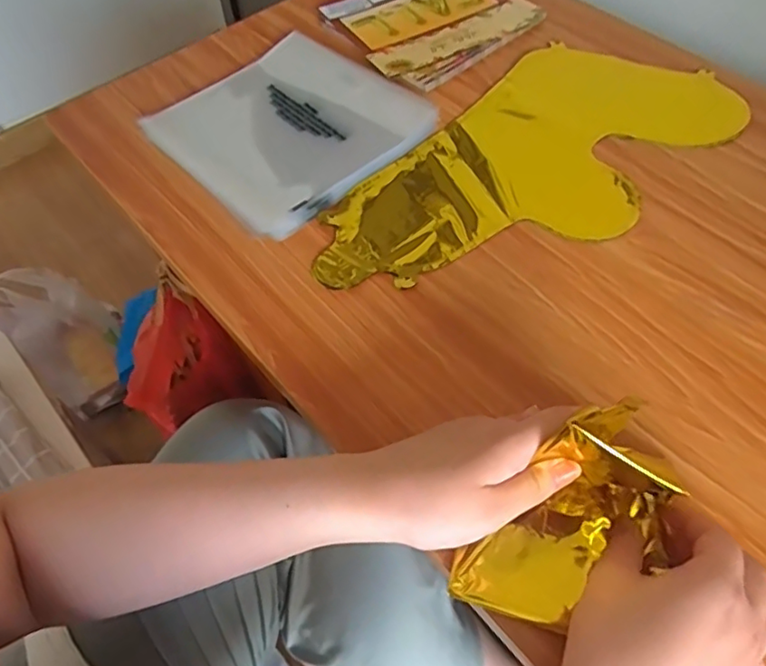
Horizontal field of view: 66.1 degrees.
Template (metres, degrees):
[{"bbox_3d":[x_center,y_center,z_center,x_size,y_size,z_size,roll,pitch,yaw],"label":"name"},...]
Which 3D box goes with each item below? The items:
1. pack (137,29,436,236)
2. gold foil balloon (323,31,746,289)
[{"bbox_3d":[-0.086,-0.201,0.562,0.210,0.012,0.203,-40,65,-20],"label":"pack"},{"bbox_3d":[0.138,-0.151,0.527,0.197,0.009,0.419,38,67,23],"label":"gold foil balloon"}]

